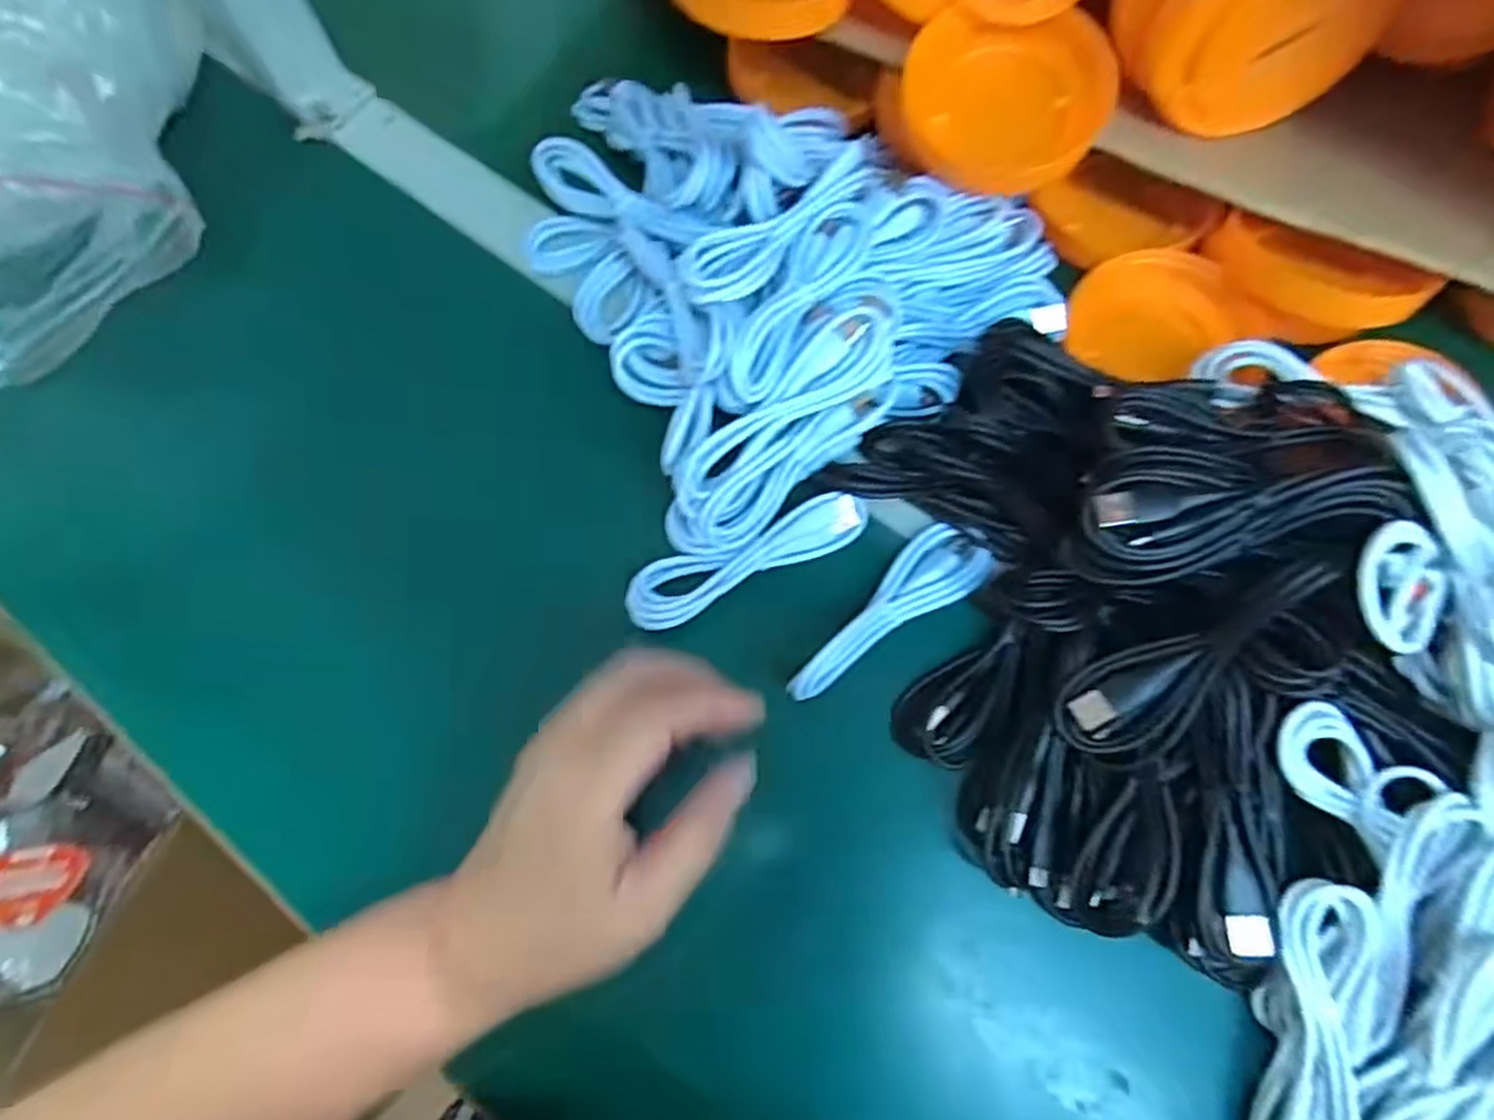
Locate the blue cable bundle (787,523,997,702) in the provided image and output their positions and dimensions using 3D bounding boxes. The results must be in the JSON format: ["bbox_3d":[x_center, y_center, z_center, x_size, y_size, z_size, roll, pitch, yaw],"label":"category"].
[{"bbox_3d":[0.061,0.023,0.343,0.109,0.012,0.033,-39,75,-11],"label":"blue cable bundle"}]

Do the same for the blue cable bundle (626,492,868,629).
[{"bbox_3d":[0.000,-0.001,0.354,0.114,0.014,0.028,-21,72,-6],"label":"blue cable bundle"}]

